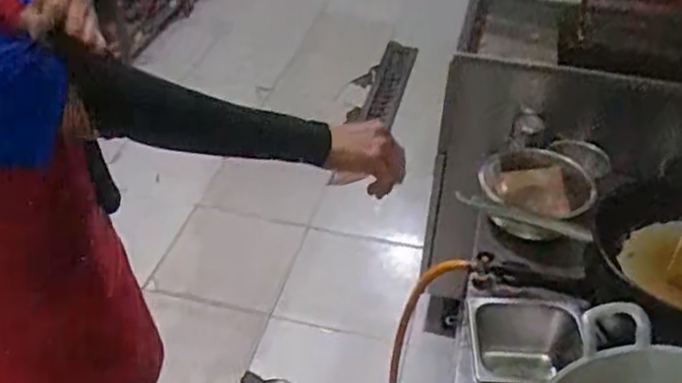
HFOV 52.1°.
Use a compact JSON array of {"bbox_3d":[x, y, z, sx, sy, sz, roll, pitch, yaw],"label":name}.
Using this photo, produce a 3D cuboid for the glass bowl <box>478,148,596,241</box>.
[{"bbox_3d":[0.397,0.001,1.428,0.226,0.092,0.234,13,40,14],"label":"glass bowl"}]

